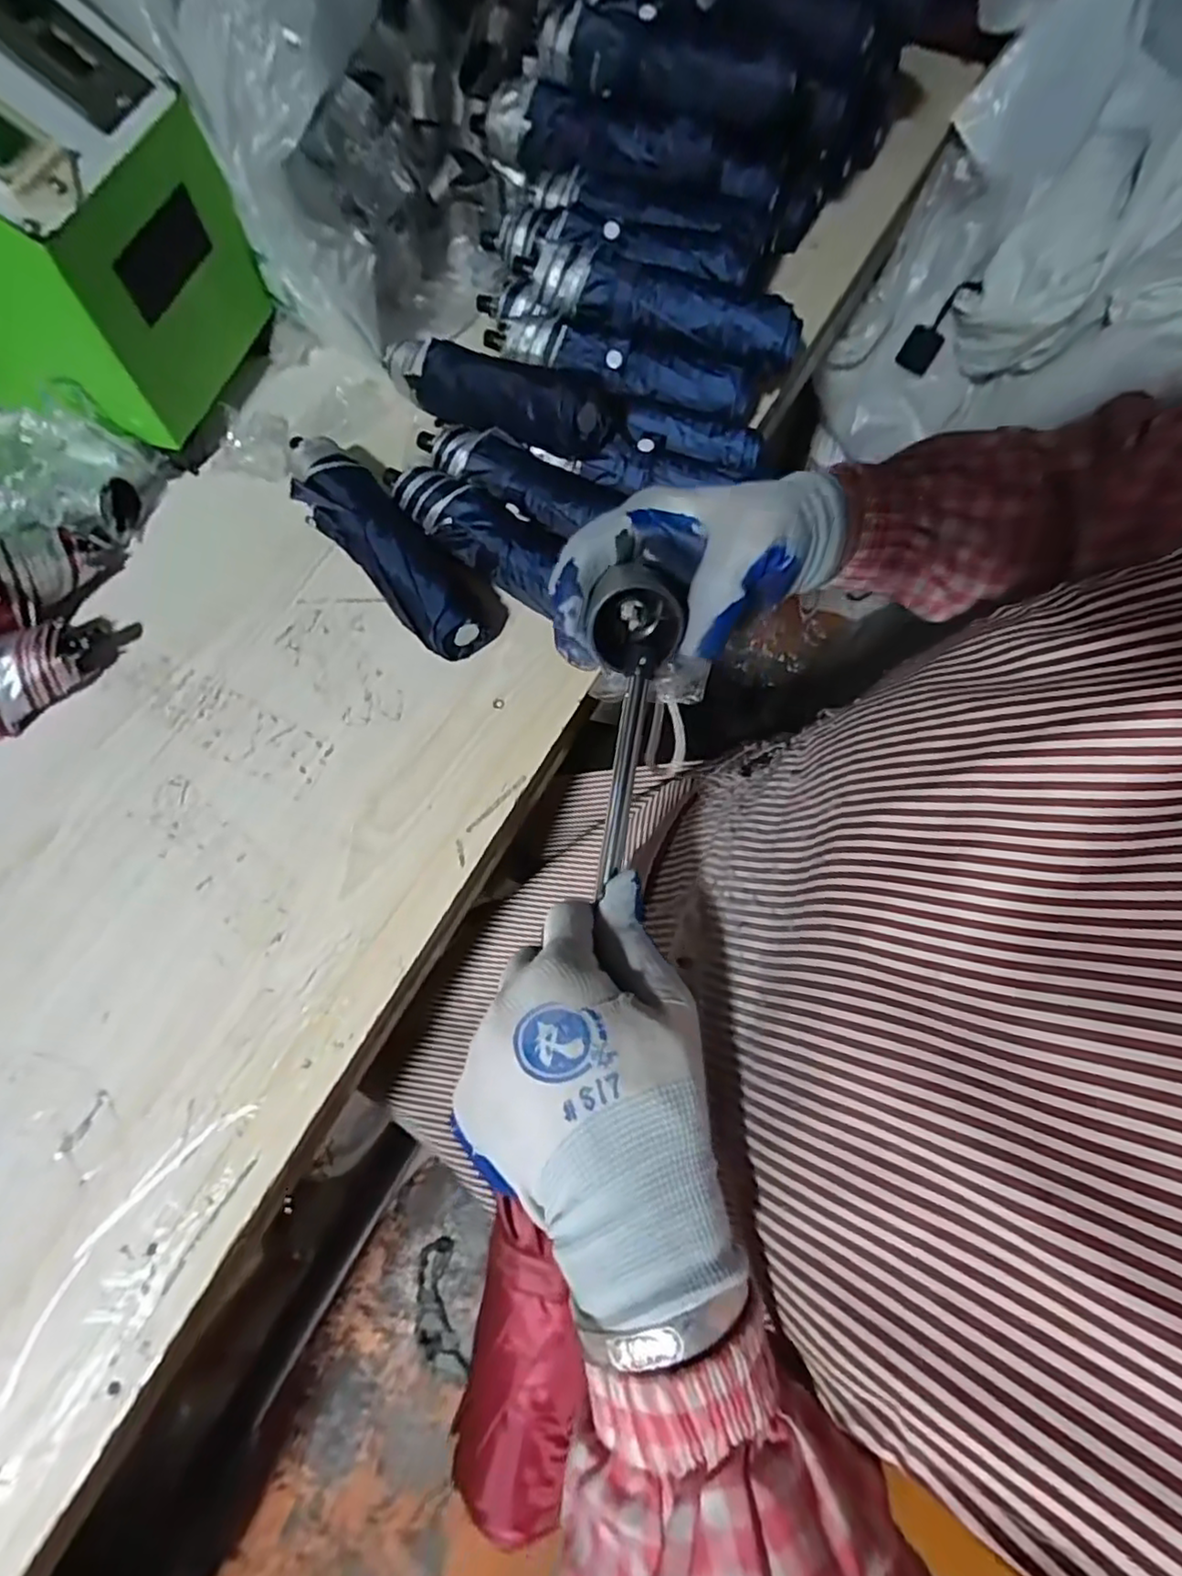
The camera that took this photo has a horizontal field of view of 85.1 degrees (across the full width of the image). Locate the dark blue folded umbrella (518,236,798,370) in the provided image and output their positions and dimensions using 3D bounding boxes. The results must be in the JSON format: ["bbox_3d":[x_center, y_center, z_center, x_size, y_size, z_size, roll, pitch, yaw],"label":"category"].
[{"bbox_3d":[0.048,-0.380,0.504,0.234,0.043,0.054,16,69,4],"label":"dark blue folded umbrella"}]

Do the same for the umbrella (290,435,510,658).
[{"bbox_3d":[-0.156,-0.186,0.478,0.069,0.053,0.222,-42,76,-16],"label":"umbrella"}]

